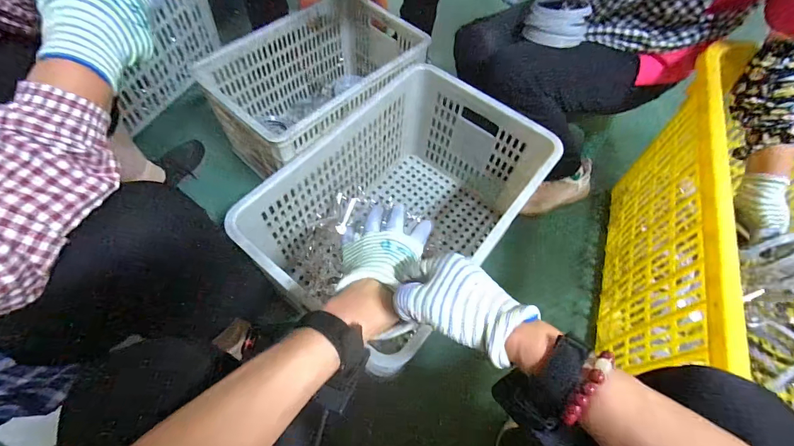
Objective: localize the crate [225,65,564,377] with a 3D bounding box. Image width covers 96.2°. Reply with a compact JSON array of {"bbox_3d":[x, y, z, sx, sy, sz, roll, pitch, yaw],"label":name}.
[{"bbox_3d":[0.021,-0.013,0.723,0.343,0.289,0.529,36,65,18],"label":"crate"}]

